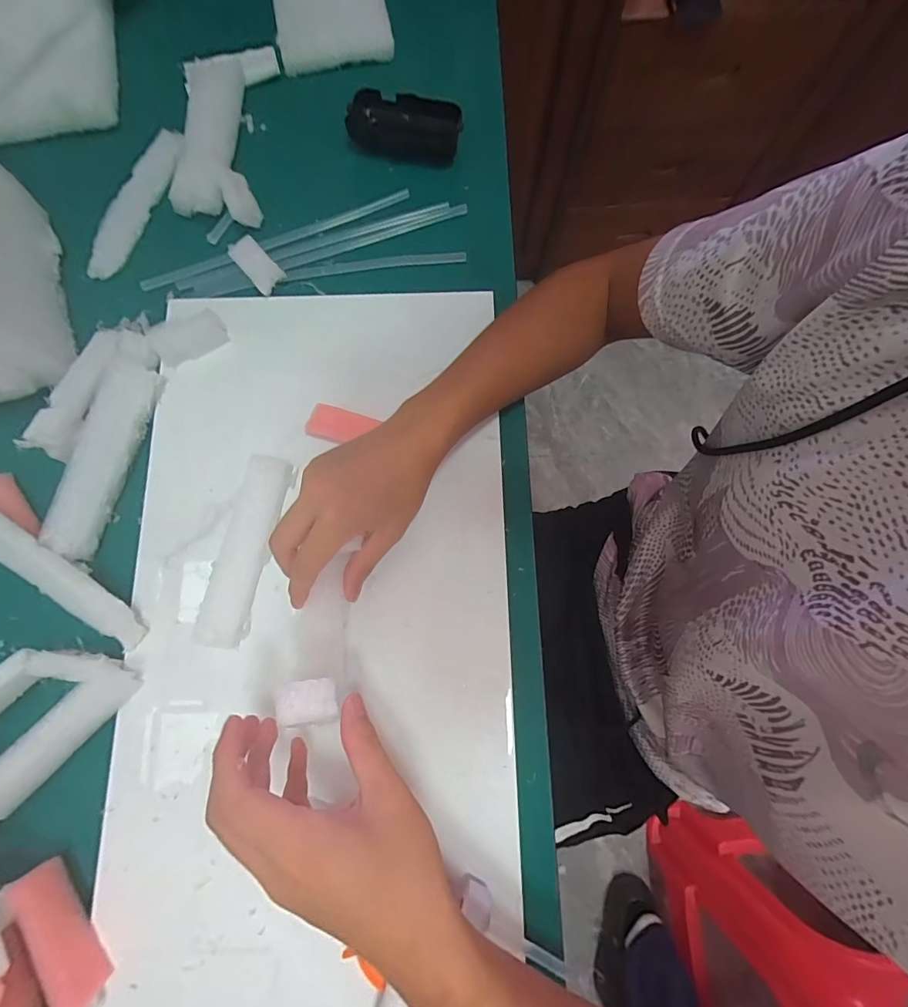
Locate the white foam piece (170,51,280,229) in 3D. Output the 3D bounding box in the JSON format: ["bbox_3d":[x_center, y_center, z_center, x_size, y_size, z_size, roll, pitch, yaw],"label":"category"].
[{"bbox_3d":[-0.232,-0.374,0.435,0.086,0.020,0.214,0,78,-2],"label":"white foam piece"}]

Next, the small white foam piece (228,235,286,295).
[{"bbox_3d":[-0.181,-0.221,0.402,0.027,0.017,0.052,-43,82,-10],"label":"small white foam piece"}]

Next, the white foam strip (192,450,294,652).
[{"bbox_3d":[-0.164,0.035,0.346,0.035,0.025,0.150,12,77,1],"label":"white foam strip"}]

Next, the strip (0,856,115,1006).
[{"bbox_3d":[-0.260,0.284,0.288,0.019,0.029,0.089,-36,81,-9],"label":"strip"}]

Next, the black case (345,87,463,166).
[{"bbox_3d":[-0.049,-0.383,0.439,0.110,0.026,0.053,11,77,6],"label":"black case"}]

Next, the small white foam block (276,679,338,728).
[{"bbox_3d":[-0.078,0.106,0.232,0.031,0.008,0.022,-6,76,2],"label":"small white foam block"}]

